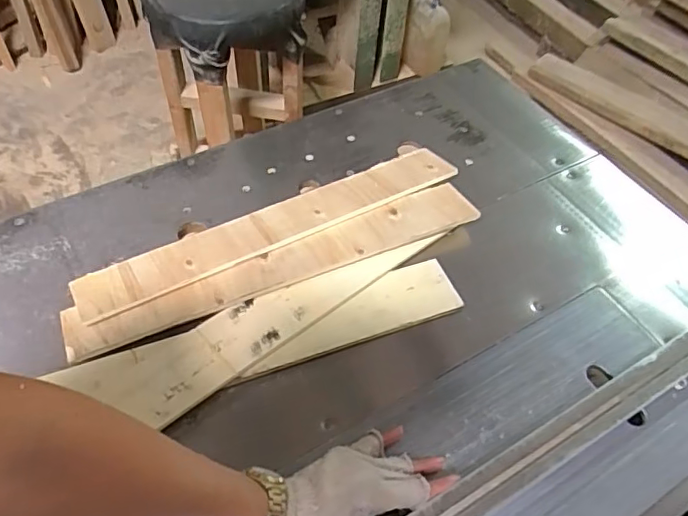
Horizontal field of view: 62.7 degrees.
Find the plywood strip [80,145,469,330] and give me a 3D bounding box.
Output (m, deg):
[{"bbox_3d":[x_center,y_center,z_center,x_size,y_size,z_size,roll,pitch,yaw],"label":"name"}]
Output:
[{"bbox_3d":[-0.087,-0.042,0.731,0.502,0.007,0.082,-24,52,-19],"label":"plywood strip"}]

